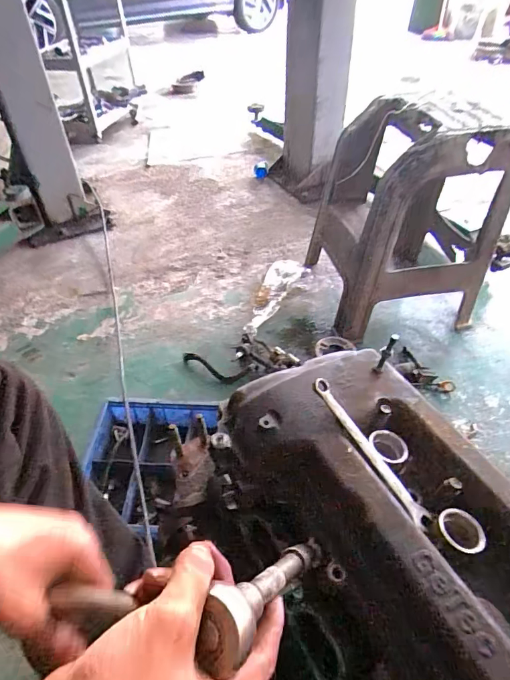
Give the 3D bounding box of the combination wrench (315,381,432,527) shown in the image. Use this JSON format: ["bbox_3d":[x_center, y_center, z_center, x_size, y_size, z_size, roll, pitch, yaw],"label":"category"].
[{"bbox_3d":[0.104,0.099,0.388,0.015,0.007,0.151,-28,72,-25],"label":"combination wrench"}]

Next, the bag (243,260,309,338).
[{"bbox_3d":[0.048,-0.168,1.495,0.133,0.038,0.441,21,49,22],"label":"bag"}]

